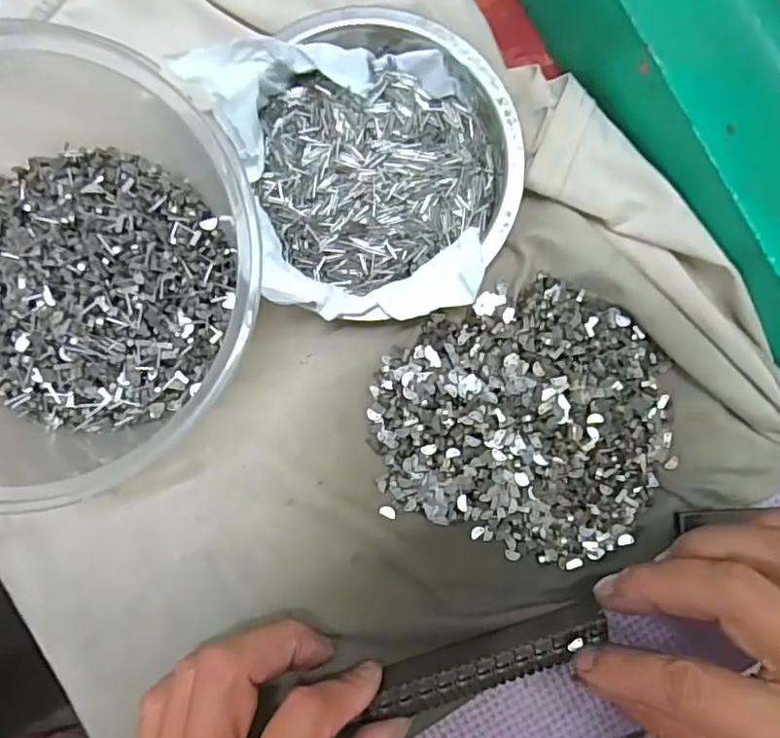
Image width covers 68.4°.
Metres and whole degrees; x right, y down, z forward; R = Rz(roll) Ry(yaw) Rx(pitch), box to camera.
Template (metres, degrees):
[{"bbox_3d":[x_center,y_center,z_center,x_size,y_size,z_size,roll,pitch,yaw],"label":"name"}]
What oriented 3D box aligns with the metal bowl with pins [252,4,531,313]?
[{"bbox_3d":[-0.003,-0.080,0.234,0.102,0.033,0.121,-1,86,-4],"label":"metal bowl with pins"}]

